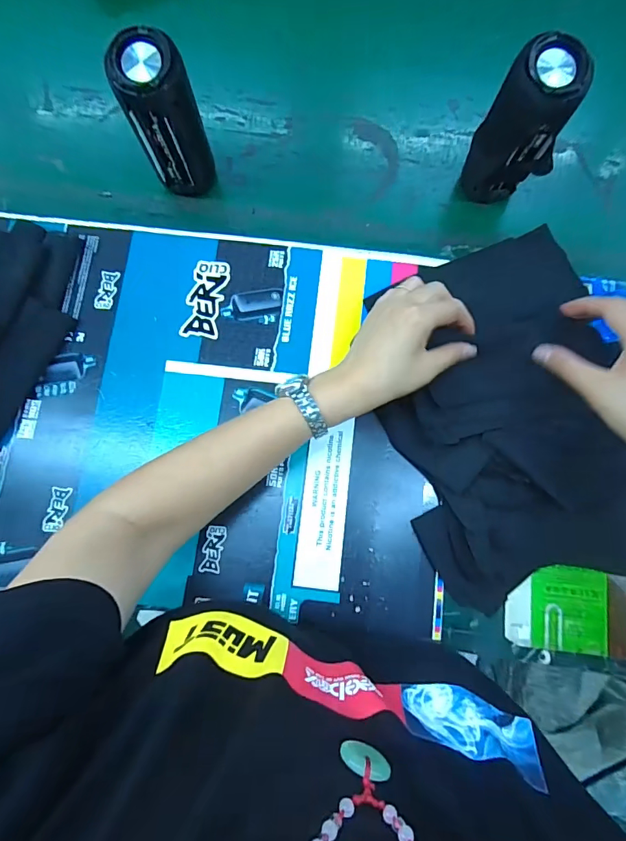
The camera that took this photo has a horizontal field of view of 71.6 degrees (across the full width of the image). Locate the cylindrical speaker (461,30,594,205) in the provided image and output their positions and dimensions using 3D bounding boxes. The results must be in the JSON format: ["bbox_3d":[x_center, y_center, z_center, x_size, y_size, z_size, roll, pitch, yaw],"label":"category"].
[{"bbox_3d":[0.198,-0.274,0.421,0.061,0.147,0.053,-13,80,-3],"label":"cylindrical speaker"}]

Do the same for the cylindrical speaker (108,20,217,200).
[{"bbox_3d":[-0.137,-0.281,0.417,0.059,0.147,0.050,-18,80,-4],"label":"cylindrical speaker"}]

